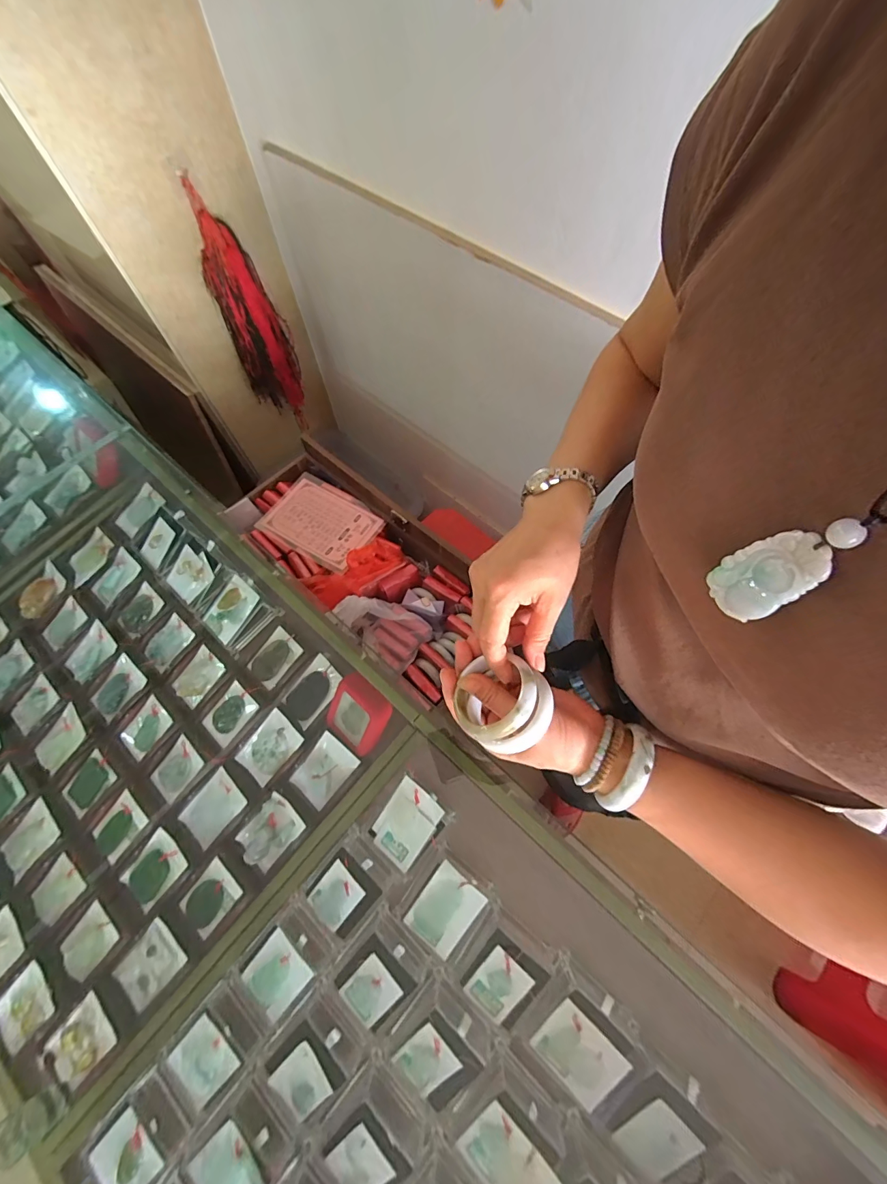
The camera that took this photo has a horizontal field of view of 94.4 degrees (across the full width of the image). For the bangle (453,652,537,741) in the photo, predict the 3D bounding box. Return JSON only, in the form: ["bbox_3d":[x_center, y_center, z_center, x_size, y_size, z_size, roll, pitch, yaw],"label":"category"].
[{"bbox_3d":[0.039,0.077,0.316,0.064,0.011,0.064,-22,46,25],"label":"bangle"}]

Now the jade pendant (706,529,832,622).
[{"bbox_3d":[0.143,-0.007,0.183,0.004,0.047,0.029,-11,66,-29],"label":"jade pendant"}]

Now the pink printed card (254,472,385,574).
[{"bbox_3d":[-0.241,-0.139,0.808,0.211,0.009,0.148,29,70,12],"label":"pink printed card"}]

